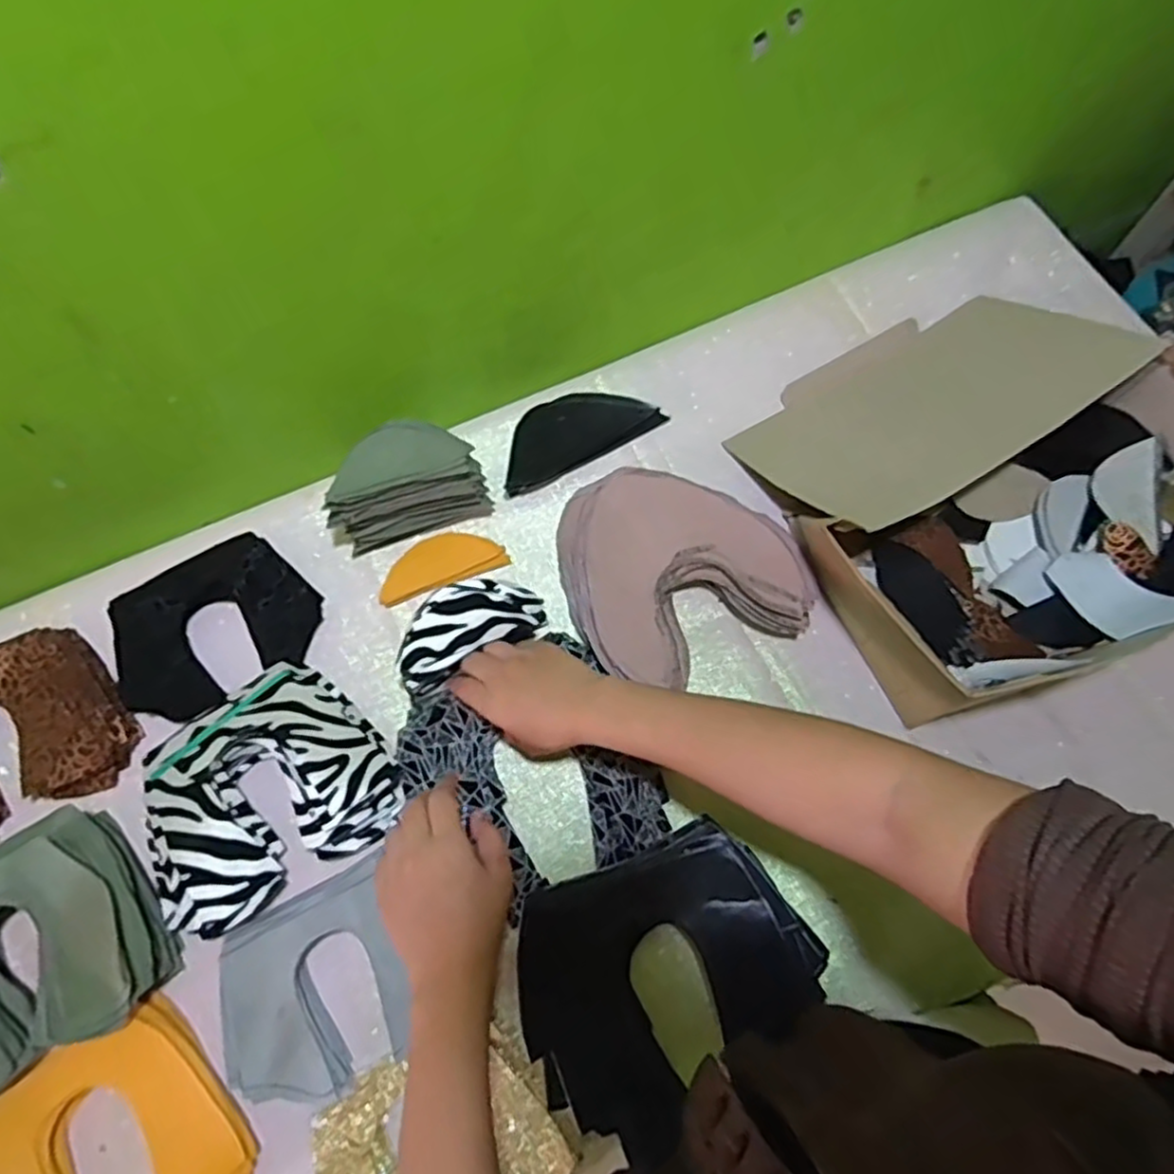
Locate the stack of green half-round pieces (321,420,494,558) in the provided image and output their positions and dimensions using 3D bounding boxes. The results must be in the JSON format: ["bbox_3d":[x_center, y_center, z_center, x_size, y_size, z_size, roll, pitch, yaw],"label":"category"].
[{"bbox_3d":[-0.157,-0.085,0.615,0.133,0.089,0.061,-17,69,-7],"label":"stack of green half-round pieces"}]

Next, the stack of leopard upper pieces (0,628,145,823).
[{"bbox_3d":[-0.458,0.121,0.558,0.175,0.044,0.142,-33,72,-13],"label":"stack of leopard upper pieces"}]

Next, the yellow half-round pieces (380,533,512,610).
[{"bbox_3d":[-0.127,-0.021,0.630,0.110,0.019,0.043,-17,69,-7],"label":"yellow half-round pieces"}]

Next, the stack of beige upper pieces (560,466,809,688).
[{"bbox_3d":[0.073,-0.016,0.610,0.189,0.052,0.202,-25,70,-10],"label":"stack of beige upper pieces"}]

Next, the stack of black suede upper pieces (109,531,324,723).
[{"bbox_3d":[-0.310,0.031,0.594,0.165,0.050,0.124,-31,71,-12],"label":"stack of black suede upper pieces"}]

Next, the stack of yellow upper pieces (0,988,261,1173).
[{"bbox_3d":[-0.311,0.364,0.465,0.152,0.030,0.137,-30,71,-12],"label":"stack of yellow upper pieces"}]

